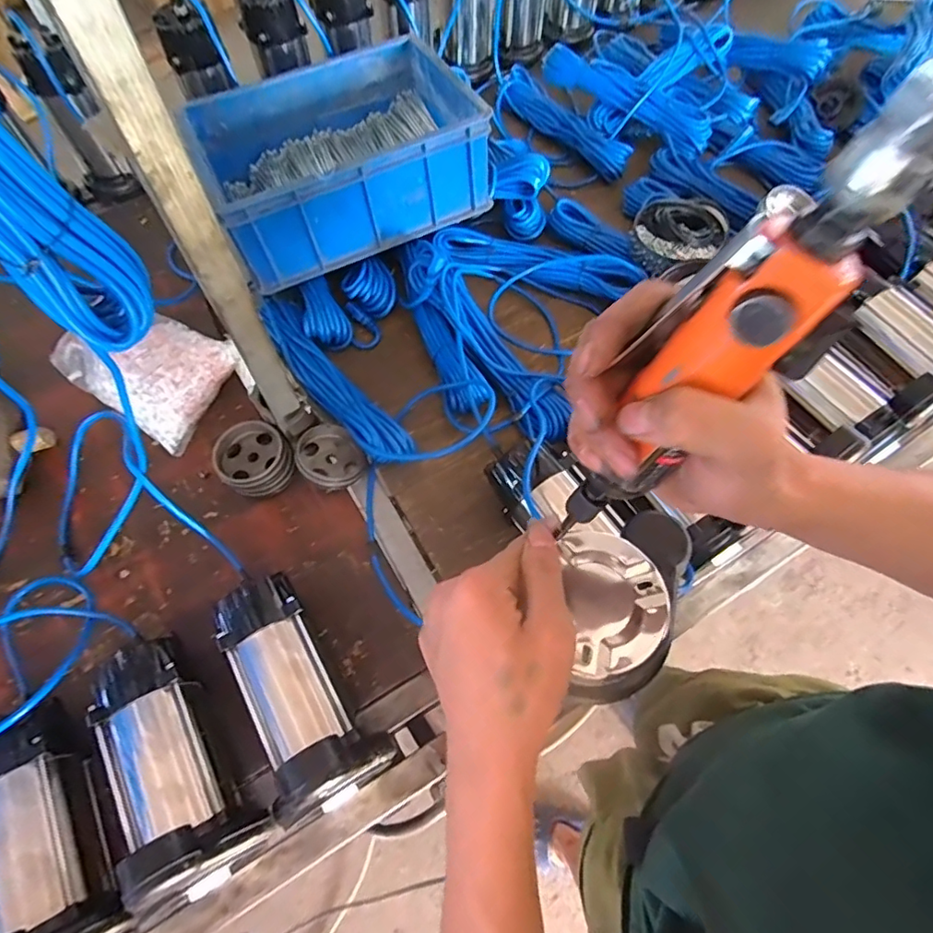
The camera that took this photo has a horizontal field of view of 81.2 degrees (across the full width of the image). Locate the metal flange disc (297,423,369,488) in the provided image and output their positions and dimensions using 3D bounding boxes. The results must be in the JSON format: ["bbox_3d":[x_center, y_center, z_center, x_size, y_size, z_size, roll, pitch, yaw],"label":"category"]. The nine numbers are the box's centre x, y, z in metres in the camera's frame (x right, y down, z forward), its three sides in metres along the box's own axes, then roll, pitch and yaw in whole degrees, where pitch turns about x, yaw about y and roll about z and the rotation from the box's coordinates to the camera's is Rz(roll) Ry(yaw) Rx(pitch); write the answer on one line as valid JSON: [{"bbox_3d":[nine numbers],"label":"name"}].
[{"bbox_3d":[-0.183,-0.010,0.721,0.092,0.024,0.090,17,45,-17],"label":"metal flange disc"}]

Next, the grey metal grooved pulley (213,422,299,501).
[{"bbox_3d":[-0.281,-0.010,0.719,0.081,0.054,0.088,-1,62,2],"label":"grey metal grooved pulley"}]

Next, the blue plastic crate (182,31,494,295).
[{"bbox_3d":[-0.202,-0.485,0.842,0.384,0.136,0.303,-24,64,-10],"label":"blue plastic crate"}]

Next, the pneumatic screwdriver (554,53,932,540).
[{"bbox_3d":[0.096,-0.042,0.209,0.043,0.221,0.044,-18,62,-33],"label":"pneumatic screwdriver"}]

